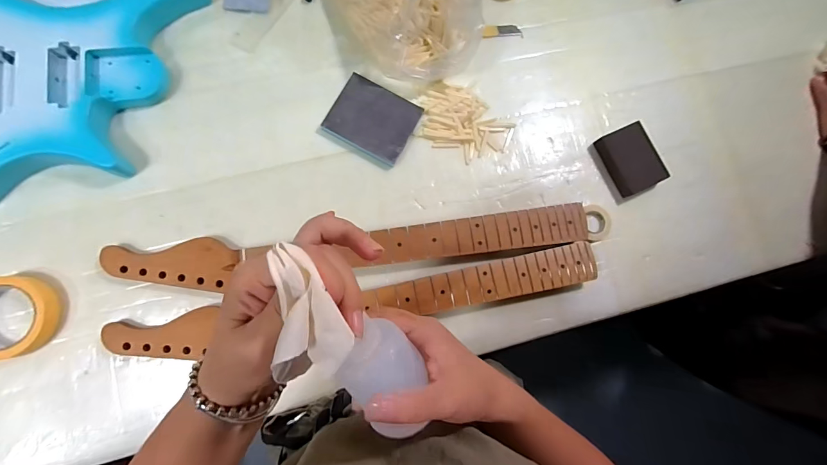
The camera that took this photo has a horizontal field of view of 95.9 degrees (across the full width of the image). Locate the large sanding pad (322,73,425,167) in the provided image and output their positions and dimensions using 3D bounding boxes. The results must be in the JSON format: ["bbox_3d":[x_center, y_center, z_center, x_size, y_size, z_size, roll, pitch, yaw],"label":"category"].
[{"bbox_3d":[-0.059,-0.167,0.548,0.118,0.018,0.100,28,80,0],"label":"large sanding pad"}]

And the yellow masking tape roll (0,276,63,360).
[{"bbox_3d":[-0.497,0.105,0.462,0.100,0.030,0.097,1,82,-5],"label":"yellow masking tape roll"}]

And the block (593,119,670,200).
[{"bbox_3d":[0.332,-0.111,0.568,0.072,0.031,0.098,-25,84,-8],"label":"block"}]

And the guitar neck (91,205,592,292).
[{"bbox_3d":[-0.074,0.021,0.510,0.639,0.031,0.063,-5,82,-6],"label":"guitar neck"}]

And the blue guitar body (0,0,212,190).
[{"bbox_3d":[-0.482,-0.193,0.500,0.380,0.048,0.283,-7,82,-6],"label":"blue guitar body"}]

